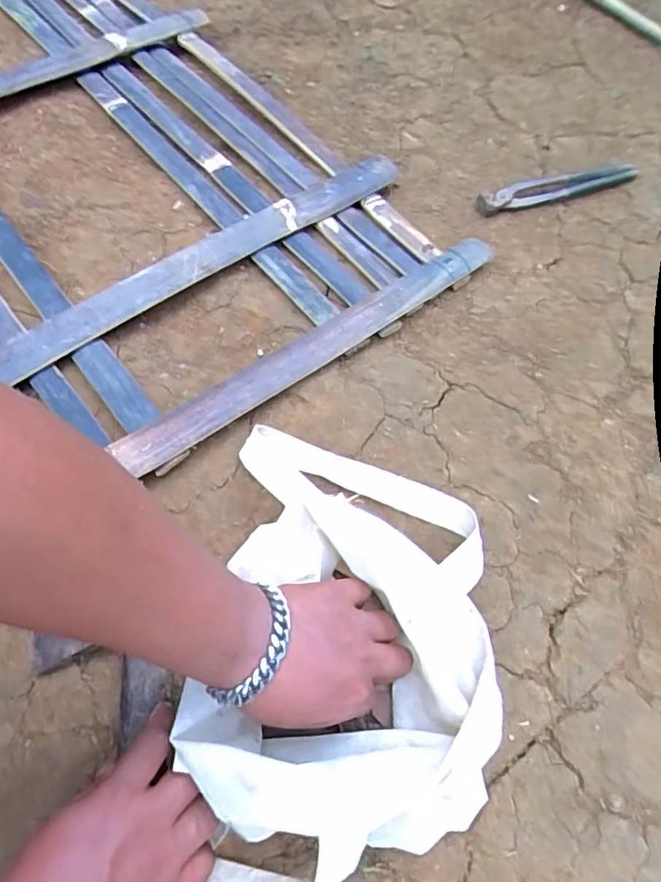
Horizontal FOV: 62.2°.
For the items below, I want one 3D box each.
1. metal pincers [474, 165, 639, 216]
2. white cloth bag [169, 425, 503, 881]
[{"bbox_3d":[0.287,-0.324,0.698,0.213,0.024,0.035,-13,65,-9],"label":"metal pincers"},{"bbox_3d":[0.012,0.141,0.404,0.202,0.090,0.340,5,63,0],"label":"white cloth bag"}]

